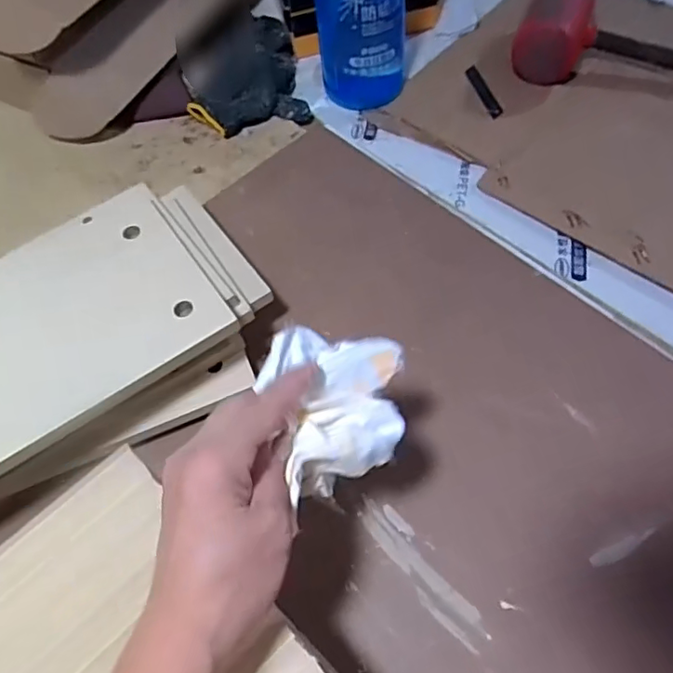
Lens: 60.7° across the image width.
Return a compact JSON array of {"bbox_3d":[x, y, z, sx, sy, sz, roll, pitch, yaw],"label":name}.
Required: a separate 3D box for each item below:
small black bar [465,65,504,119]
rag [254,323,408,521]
[{"bbox_3d":[0.185,-0.308,0.720,0.019,0.008,0.103,-13,61,-2],"label":"small black bar"},{"bbox_3d":[-0.001,0.043,0.325,0.074,0.052,0.090,0,59,4],"label":"rag"}]

